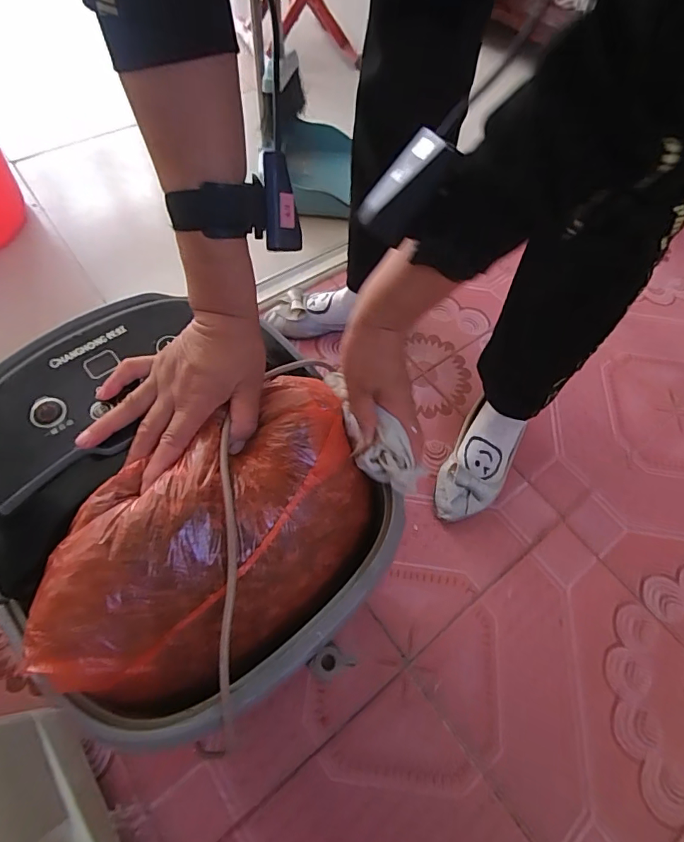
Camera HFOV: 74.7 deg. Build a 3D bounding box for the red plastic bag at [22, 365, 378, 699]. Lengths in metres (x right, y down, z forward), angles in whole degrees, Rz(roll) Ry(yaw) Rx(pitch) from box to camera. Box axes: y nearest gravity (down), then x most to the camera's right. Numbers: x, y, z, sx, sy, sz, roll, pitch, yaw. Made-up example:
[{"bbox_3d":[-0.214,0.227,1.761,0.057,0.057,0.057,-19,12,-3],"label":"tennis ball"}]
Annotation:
[{"bbox_3d":[-0.090,0.086,0.342,0.263,0.086,0.168,-33,69,-19],"label":"red plastic bag"}]

